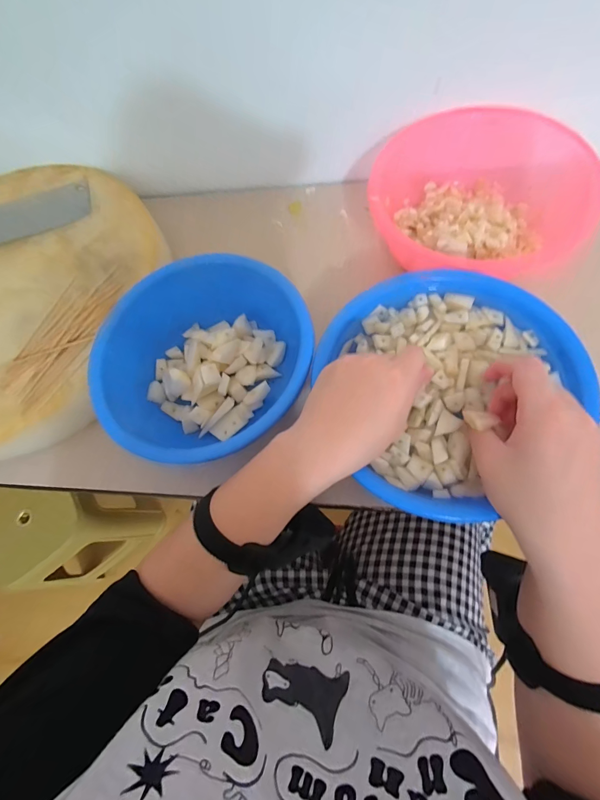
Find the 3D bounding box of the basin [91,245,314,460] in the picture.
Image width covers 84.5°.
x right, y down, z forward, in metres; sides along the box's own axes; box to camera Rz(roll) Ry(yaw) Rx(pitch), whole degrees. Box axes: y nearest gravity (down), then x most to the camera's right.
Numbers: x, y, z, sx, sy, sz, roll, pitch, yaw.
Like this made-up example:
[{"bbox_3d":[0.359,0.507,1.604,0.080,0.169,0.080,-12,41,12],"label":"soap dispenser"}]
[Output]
[{"bbox_3d":[-0.099,-0.056,0.375,0.218,0.096,0.211,-1,68,2],"label":"basin"}]

